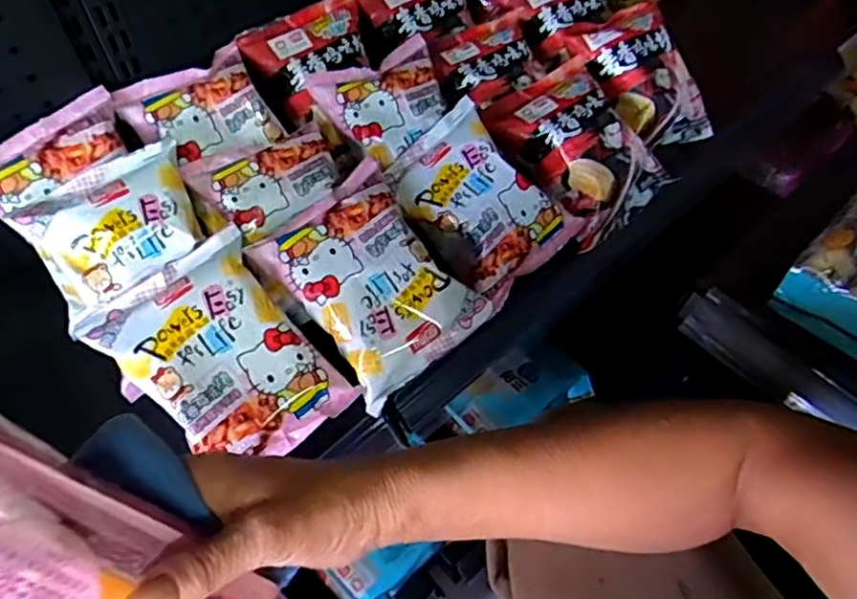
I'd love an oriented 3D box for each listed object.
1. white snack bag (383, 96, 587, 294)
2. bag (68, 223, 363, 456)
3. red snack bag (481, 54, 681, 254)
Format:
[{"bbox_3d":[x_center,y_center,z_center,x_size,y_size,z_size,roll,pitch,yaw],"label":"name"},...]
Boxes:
[{"bbox_3d":[0.046,-0.091,0.575,0.119,0.067,0.152,-42,67,-7],"label":"white snack bag"},{"bbox_3d":[-0.158,0.045,0.480,0.133,0.045,0.175,-38,85,-24],"label":"bag"},{"bbox_3d":[0.149,-0.149,0.610,0.128,0.058,0.167,-36,78,-8],"label":"red snack bag"}]

